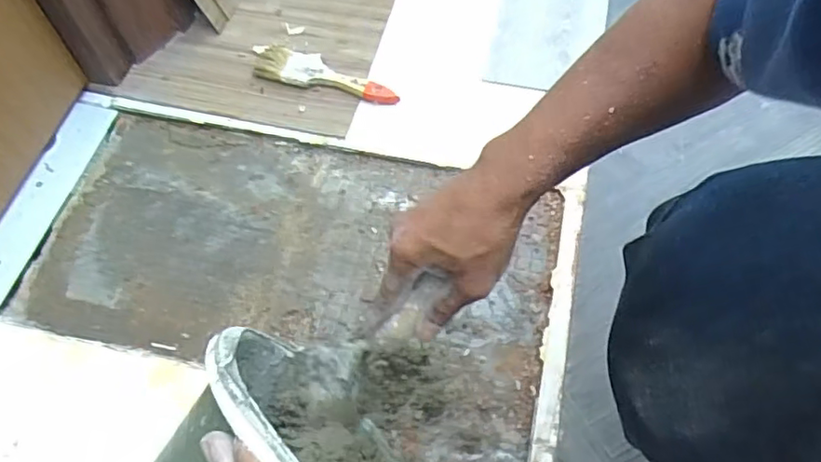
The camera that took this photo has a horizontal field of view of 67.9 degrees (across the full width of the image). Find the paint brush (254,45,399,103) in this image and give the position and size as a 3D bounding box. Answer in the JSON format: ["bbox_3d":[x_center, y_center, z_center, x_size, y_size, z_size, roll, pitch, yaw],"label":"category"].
[{"bbox_3d":[-0.112,-0.216,0.829,0.200,0.017,0.056,12,61,7],"label":"paint brush"}]

